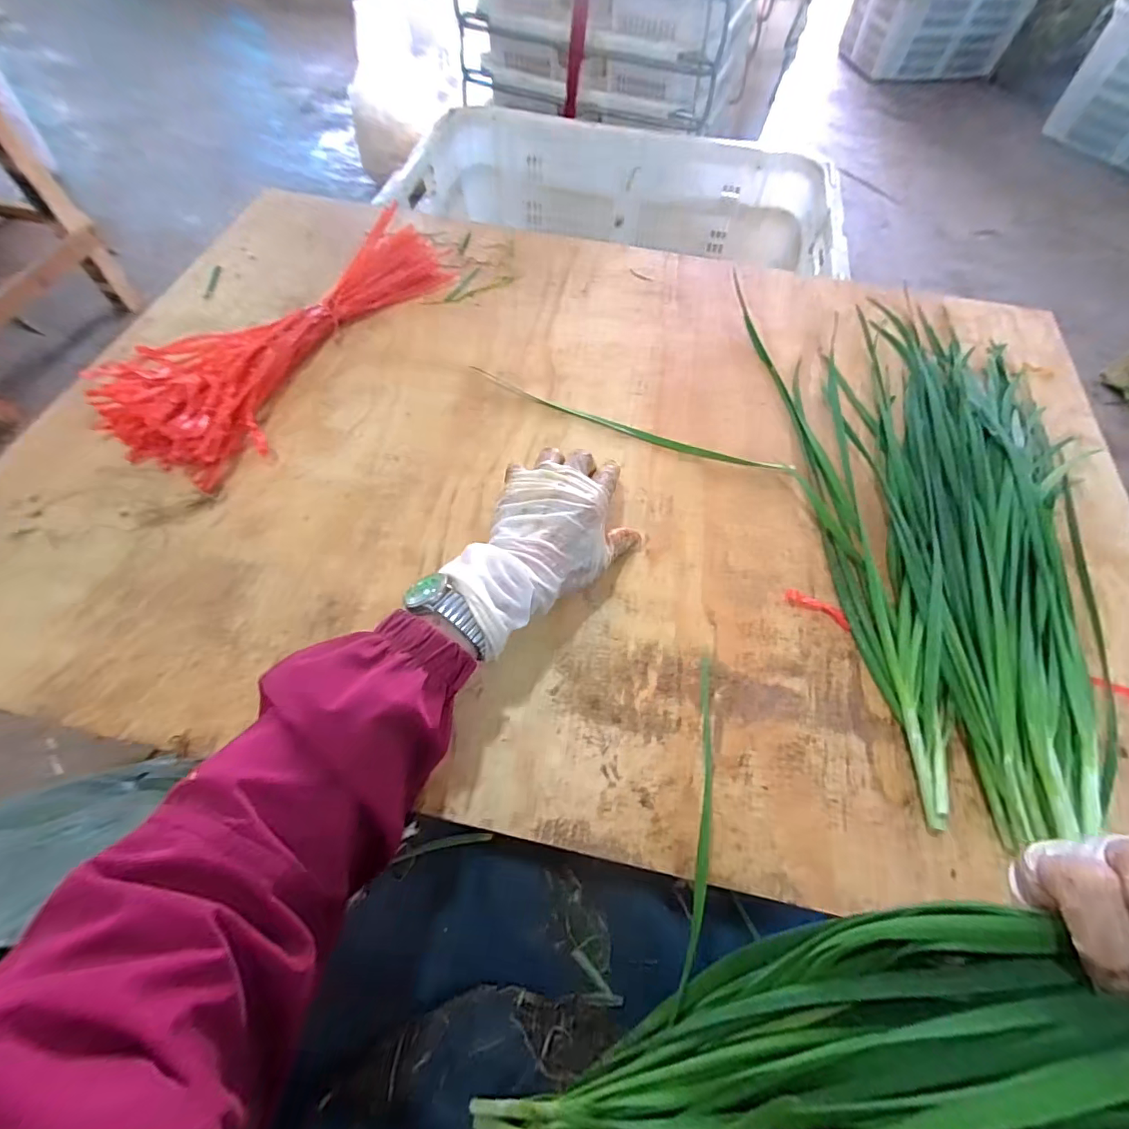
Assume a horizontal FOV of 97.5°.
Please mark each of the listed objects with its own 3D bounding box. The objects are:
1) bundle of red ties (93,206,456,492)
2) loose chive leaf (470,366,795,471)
[{"bbox_3d":[-0.271,-0.239,0.468,0.181,0.045,0.358,26,65,11],"label":"bundle of red ties"},{"bbox_3d":[0.054,-0.126,0.443,0.294,0.005,0.021,20,64,8],"label":"loose chive leaf"}]

